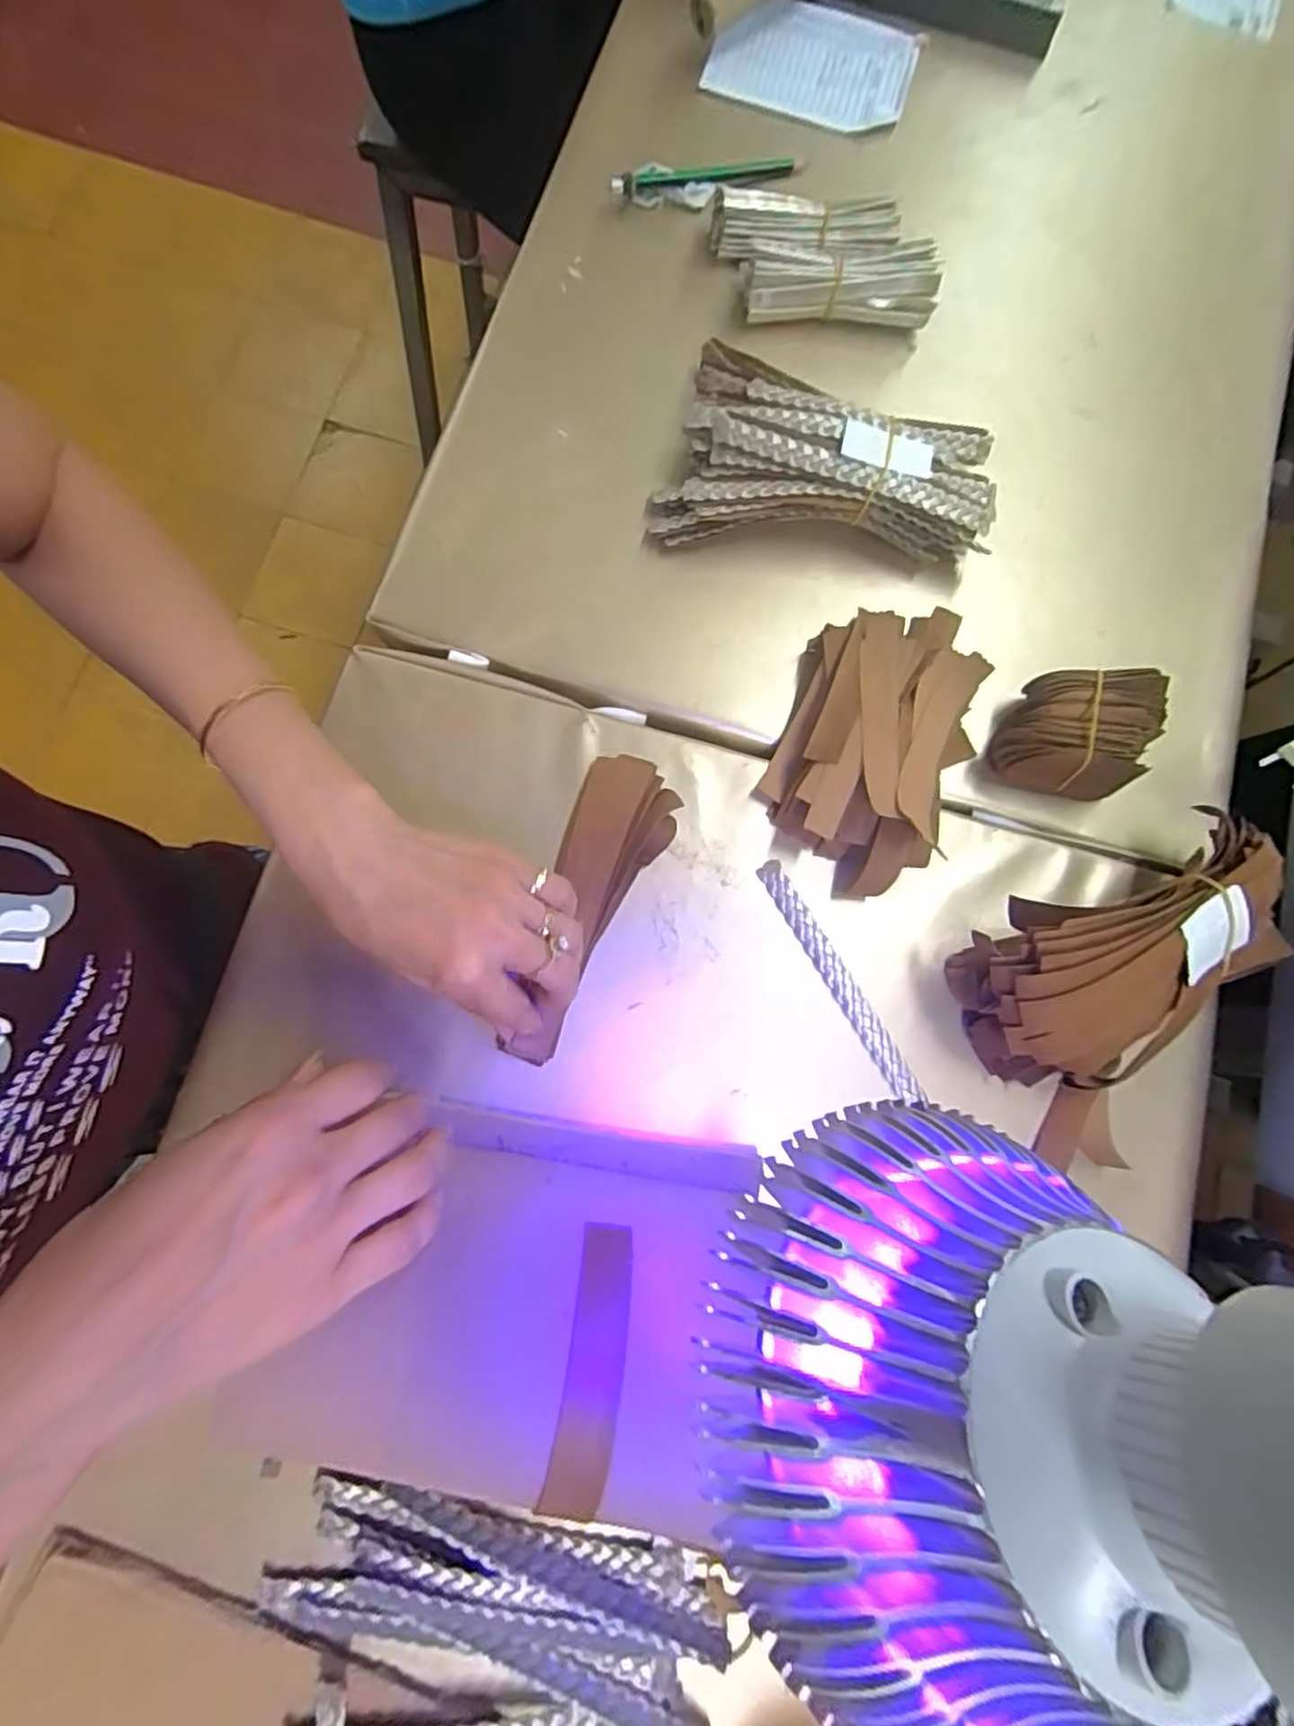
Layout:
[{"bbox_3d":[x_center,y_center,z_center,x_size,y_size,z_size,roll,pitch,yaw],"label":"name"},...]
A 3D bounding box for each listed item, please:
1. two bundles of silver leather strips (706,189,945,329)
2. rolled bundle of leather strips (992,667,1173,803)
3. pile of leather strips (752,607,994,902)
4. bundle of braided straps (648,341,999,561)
[{"bbox_3d":[0.114,-0.391,0.437,0.138,0.033,0.072,2,80,-3],"label":"two bundles of silver leather strips"},{"bbox_3d":[0.240,-0.074,0.385,0.078,0.053,0.059,11,80,-2],"label":"rolled bundle of leather strips"},{"bbox_3d":[0.127,-0.061,0.381,0.104,0.042,0.151,21,80,0],"label":"pile of leather strips"},{"bbox_3d":[0.107,-0.252,0.412,0.201,0.050,0.125,5,80,-3],"label":"bundle of braided straps"}]

